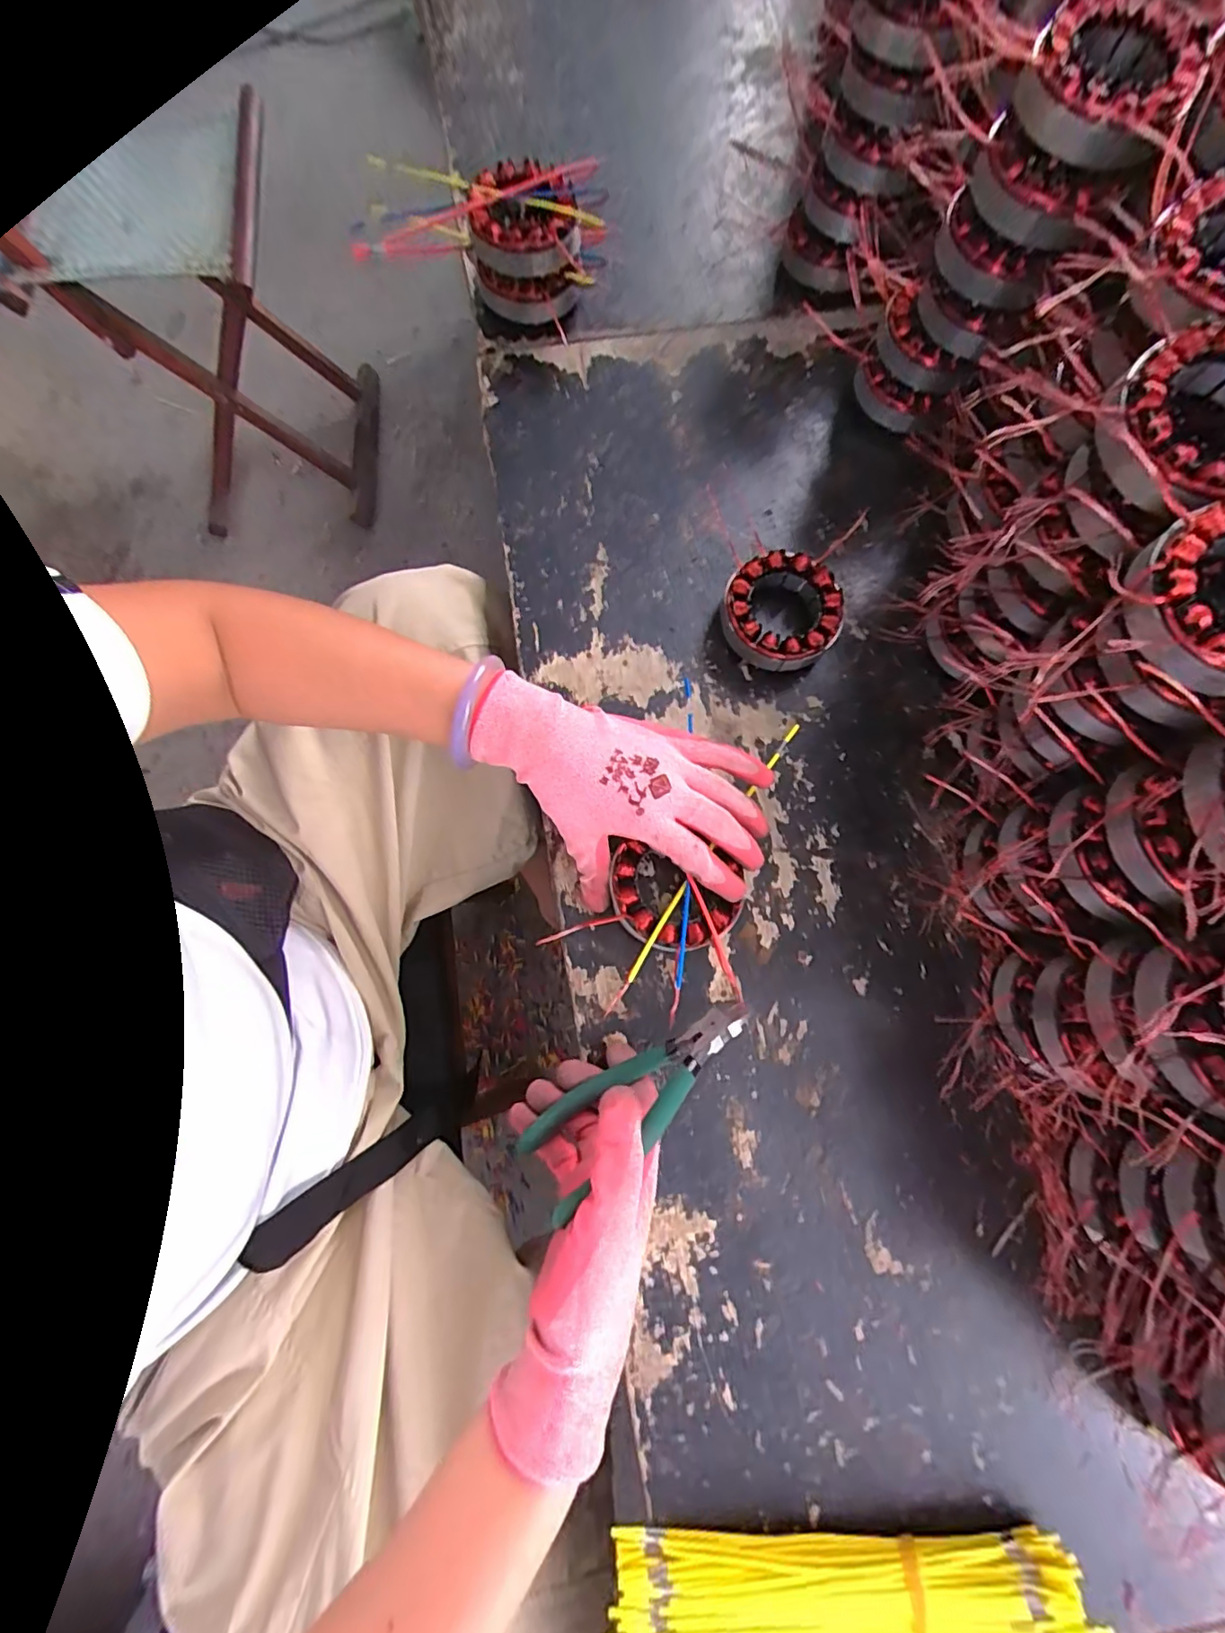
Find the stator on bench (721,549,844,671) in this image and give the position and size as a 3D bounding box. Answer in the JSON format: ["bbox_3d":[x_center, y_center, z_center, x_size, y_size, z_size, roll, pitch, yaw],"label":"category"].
[{"bbox_3d":[0.129,-0.155,0.423,0.087,0.031,0.084,0,78,1],"label":"stator on bench"}]

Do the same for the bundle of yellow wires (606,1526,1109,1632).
[{"bbox_3d":[0.124,0.427,0.293,0.243,0.024,0.070,-1,78,1],"label":"bundle of yellow wires"}]

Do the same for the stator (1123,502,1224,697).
[{"bbox_3d":[0.286,-0.097,0.253,0.084,0.030,0.085,-20,78,-3],"label":"stator"}]

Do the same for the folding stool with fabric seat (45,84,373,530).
[{"bbox_3d":[-0.712,-0.874,1.049,0.386,0.470,0.443,-1,78,1],"label":"folding stool with fabric seat"}]

